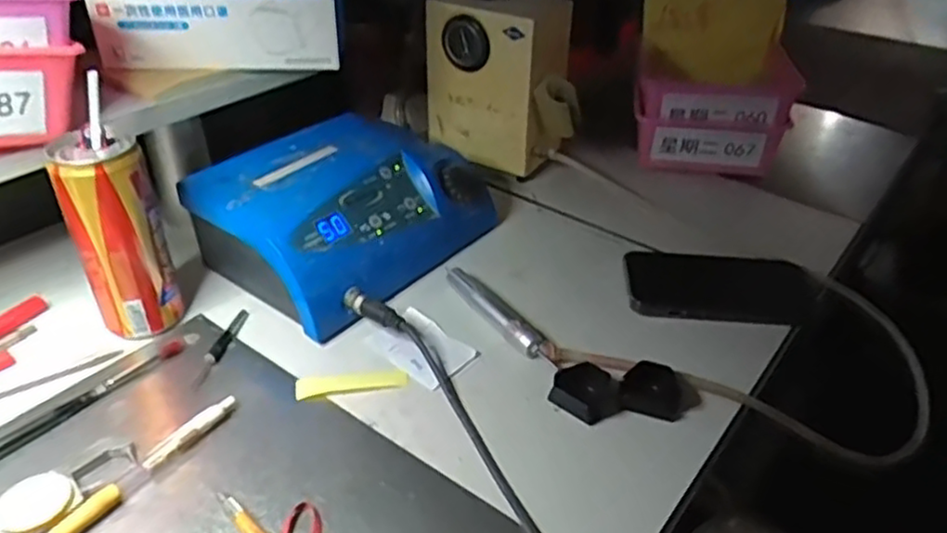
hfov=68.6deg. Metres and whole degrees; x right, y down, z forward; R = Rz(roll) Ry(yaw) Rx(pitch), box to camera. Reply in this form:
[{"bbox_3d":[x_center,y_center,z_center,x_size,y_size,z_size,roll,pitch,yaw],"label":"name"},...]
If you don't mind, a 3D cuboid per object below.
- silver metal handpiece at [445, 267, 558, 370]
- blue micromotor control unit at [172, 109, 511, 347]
[{"bbox_3d":[0.019,0.037,0.531,0.021,0.016,0.132,-20,40,-30],"label":"silver metal handpiece"},{"bbox_3d":[-0.109,-0.047,0.589,0.165,0.081,0.226,24,39,27],"label":"blue micromotor control unit"}]

